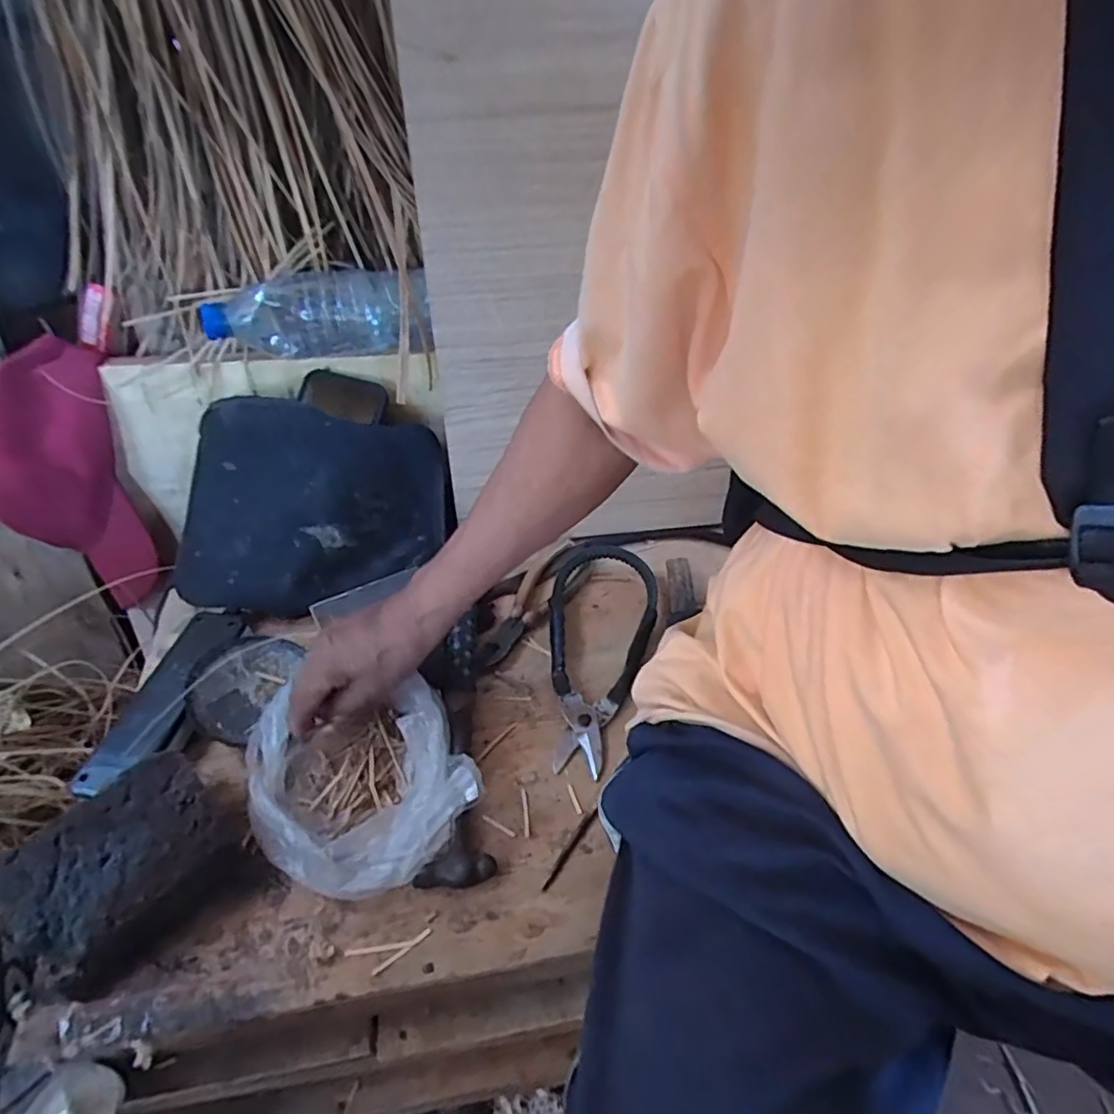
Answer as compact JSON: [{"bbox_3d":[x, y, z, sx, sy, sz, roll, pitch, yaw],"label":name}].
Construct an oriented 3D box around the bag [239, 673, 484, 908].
[{"bbox_3d":[-0.138,0.158,0.445,0.142,0.055,0.155,-15,47,-15],"label":"bag"}]

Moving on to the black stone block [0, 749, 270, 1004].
[{"bbox_3d":[-0.276,0.199,0.404,0.123,0.057,0.108,-31,53,-28],"label":"black stone block"}]

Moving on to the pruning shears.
[{"bbox_3d":[0.033,0.077,0.543,0.097,0.031,0.220,8,45,8],"label":"pruning shears"}]

